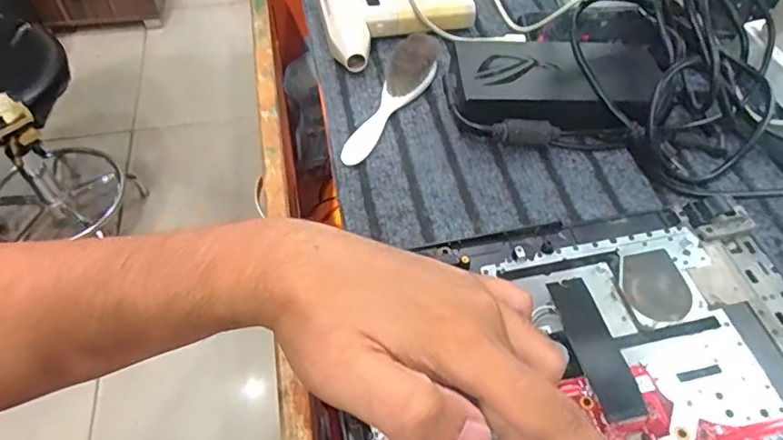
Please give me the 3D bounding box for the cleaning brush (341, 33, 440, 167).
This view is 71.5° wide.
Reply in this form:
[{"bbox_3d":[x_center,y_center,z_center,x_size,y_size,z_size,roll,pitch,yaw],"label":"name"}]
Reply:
[{"bbox_3d":[-0.003,-0.102,0.444,0.029,0.031,0.137,26,58,18],"label":"cleaning brush"}]

